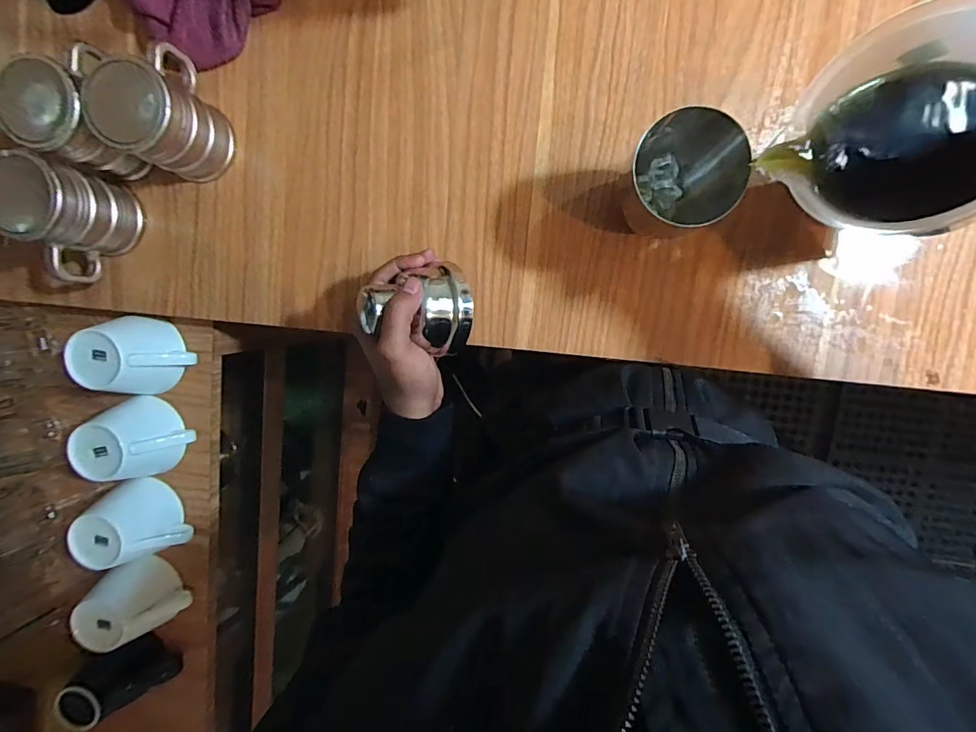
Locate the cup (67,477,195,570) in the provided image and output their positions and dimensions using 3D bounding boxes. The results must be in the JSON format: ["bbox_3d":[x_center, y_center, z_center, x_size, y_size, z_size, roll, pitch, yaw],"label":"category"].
[{"bbox_3d":[-0.388,0.172,0.487,0.071,0.066,0.084,-22,95,5],"label":"cup"}]

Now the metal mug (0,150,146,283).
[{"bbox_3d":[-0.392,-0.130,0.410,0.070,0.100,0.100,11,97,2],"label":"metal mug"}]

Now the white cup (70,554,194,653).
[{"bbox_3d":[-0.392,0.263,0.497,0.071,0.066,0.084,-43,93,6],"label":"white cup"}]

